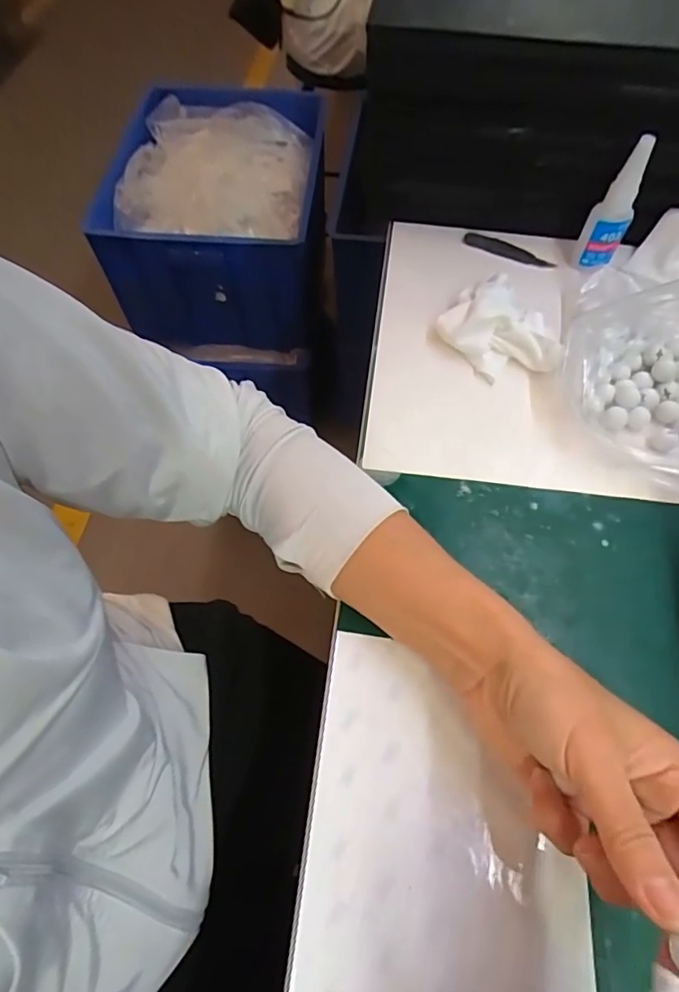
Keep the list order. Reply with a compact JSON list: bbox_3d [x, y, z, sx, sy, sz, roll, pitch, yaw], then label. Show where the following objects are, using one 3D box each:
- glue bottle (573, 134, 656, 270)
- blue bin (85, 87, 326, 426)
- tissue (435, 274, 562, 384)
[{"bbox_3d":[0.220,-0.230,0.427,0.030,0.099,0.021,30,48,17],"label":"glue bottle"},{"bbox_3d":[-0.231,-0.570,1.085,0.382,0.278,0.456,3,60,1],"label":"blue bin"},{"bbox_3d":[0.124,-0.122,0.414,0.070,0.042,0.090,-32,67,-19],"label":"tissue"}]

